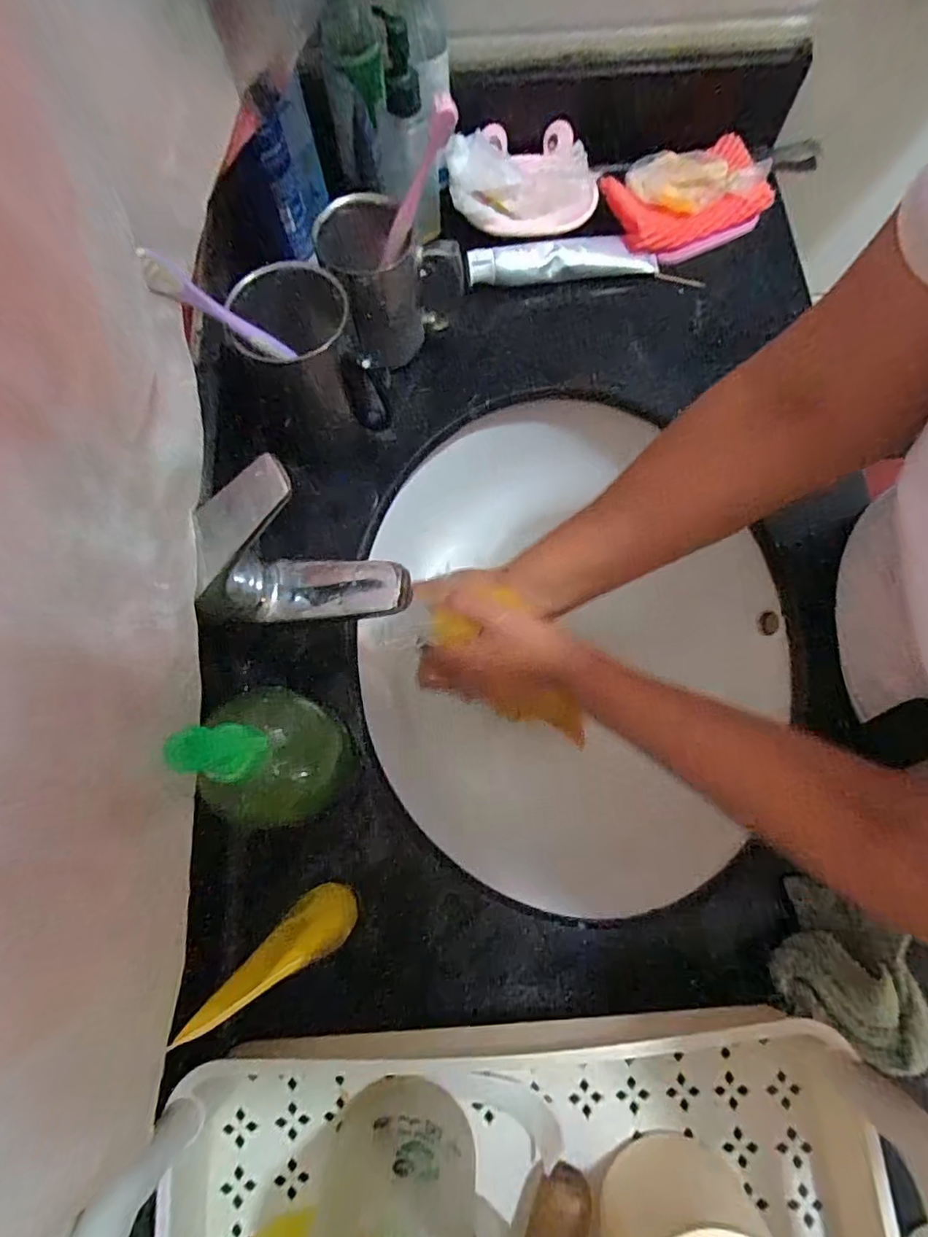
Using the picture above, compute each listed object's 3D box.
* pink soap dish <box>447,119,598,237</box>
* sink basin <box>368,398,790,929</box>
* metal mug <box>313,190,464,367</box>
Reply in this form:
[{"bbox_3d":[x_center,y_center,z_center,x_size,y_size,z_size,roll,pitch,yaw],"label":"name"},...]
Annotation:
[{"bbox_3d":[0.056,-0.420,0.508,0.138,0.037,0.104,-6,74,-1],"label":"pink soap dish"},{"bbox_3d":[0.082,0.020,0.498,0.357,0.117,0.432,-8,74,-1],"label":"sink basin"},{"bbox_3d":[-0.058,-0.272,0.447,0.101,0.105,0.072,-21,74,-5],"label":"metal mug"}]

